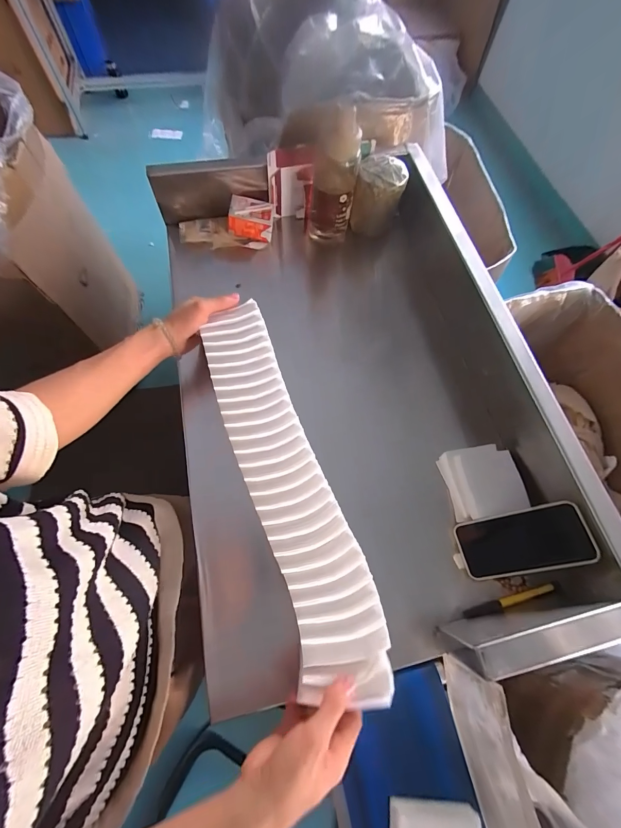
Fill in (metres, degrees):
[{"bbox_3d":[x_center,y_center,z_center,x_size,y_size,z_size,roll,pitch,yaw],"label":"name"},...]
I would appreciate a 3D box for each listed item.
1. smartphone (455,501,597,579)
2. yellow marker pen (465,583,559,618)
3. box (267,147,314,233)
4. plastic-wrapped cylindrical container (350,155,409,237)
[{"bbox_3d":[0.280,0.171,0.440,0.152,0.013,0.076,-23,67,22],"label":"smartphone"},{"bbox_3d":[0.274,0.254,0.446,0.135,0.014,0.014,-14,69,-8],"label":"yellow marker pen"},{"bbox_3d":[-0.040,-0.438,0.642,0.085,0.138,0.032,6,68,0],"label":"box"},{"bbox_3d":[0.131,-0.423,0.649,0.091,0.113,0.084,1,68,-2],"label":"plastic-wrapped cylindrical container"}]

